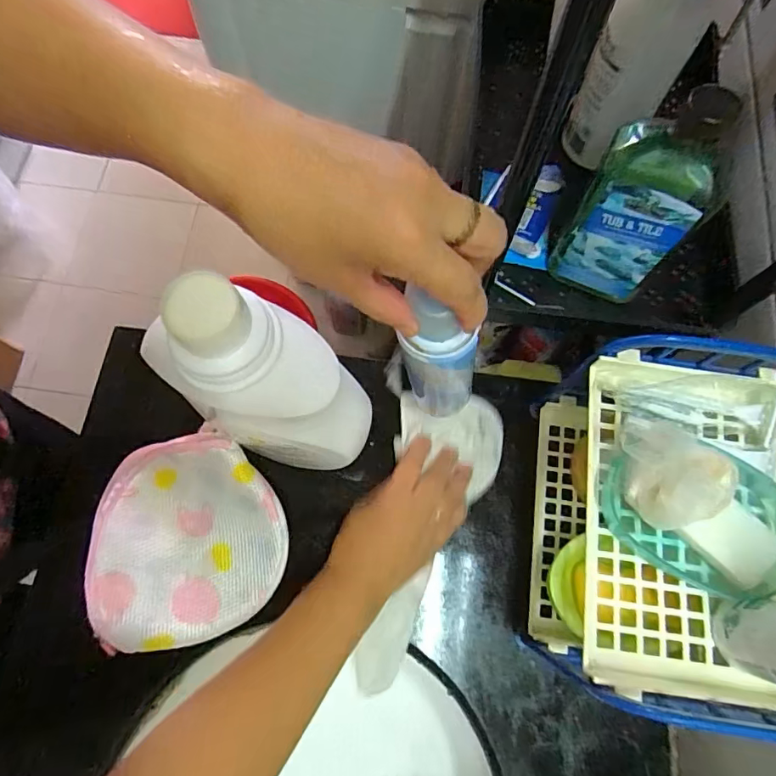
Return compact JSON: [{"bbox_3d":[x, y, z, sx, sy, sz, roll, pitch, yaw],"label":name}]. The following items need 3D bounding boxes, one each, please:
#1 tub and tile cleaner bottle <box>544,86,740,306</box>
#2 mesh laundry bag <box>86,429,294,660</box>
[{"bbox_3d":[0.177,-0.128,0.354,0.072,0.157,0.050,24,76,5],"label":"tub and tile cleaner bottle"},{"bbox_3d":[-0.181,0.134,0.436,0.175,0.046,0.173,-15,76,-5],"label":"mesh laundry bag"}]

